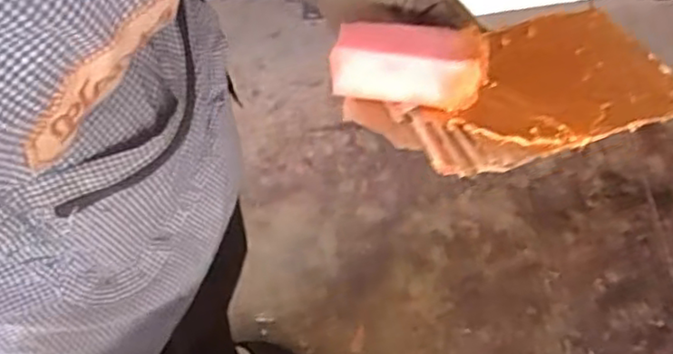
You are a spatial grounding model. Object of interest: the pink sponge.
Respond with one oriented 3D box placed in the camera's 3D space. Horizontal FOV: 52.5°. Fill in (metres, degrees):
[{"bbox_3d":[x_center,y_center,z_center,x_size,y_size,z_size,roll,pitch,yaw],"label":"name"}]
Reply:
[{"bbox_3d":[0.040,-0.062,0.383,0.082,0.028,0.036,7,61,10],"label":"pink sponge"}]

